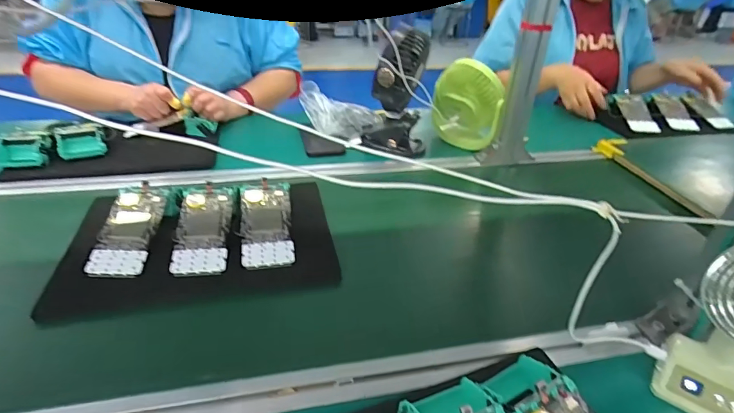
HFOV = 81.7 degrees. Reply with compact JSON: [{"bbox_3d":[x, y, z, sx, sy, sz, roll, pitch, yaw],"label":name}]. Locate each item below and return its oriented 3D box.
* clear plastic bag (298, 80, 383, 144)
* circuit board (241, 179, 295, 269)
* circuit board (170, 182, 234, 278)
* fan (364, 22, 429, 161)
[{"bbox_3d":[-0.053,-0.193,0.898,0.173,0.090,0.105,1,34,-8],"label":"clear plastic bag"},{"bbox_3d":[-0.139,0.022,0.592,0.067,0.008,0.142,-2,52,-13],"label":"circuit board"},{"bbox_3d":[-0.222,0.029,0.576,0.069,0.006,0.142,-2,51,-12],"label":"circuit board"},{"bbox_3d":[0.061,-0.206,0.816,0.130,0.230,0.141,10,34,5],"label":"fan"}]

